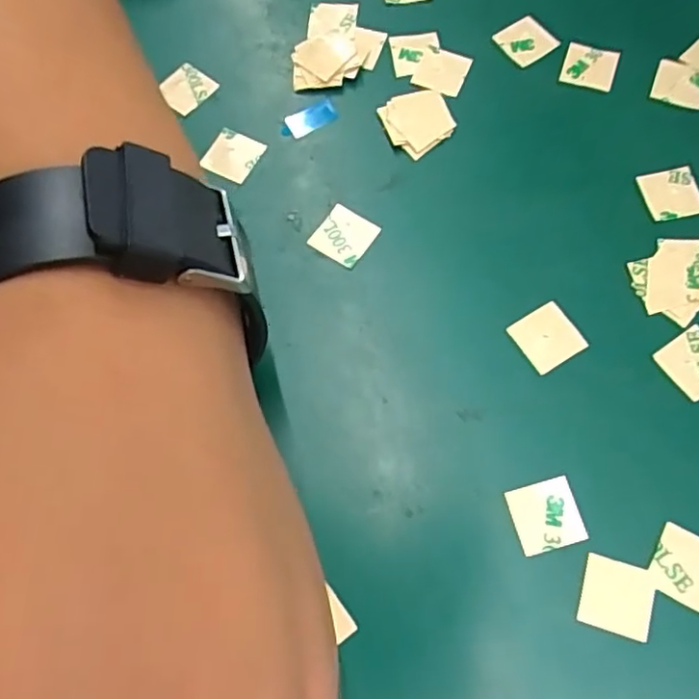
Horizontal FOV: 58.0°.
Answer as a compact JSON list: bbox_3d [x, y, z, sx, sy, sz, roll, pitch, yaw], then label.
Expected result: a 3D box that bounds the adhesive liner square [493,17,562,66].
[{"bbox_3d":[0.055,-0.096,0.197,0.015,0.004,0.014,-33,80,-6],"label":"adhesive liner square"}]

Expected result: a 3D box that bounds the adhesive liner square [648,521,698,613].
[{"bbox_3d":[0.077,0.050,0.144,0.015,0.004,0.015,28,75,12],"label":"adhesive liner square"}]

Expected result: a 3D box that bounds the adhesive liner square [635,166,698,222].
[{"bbox_3d":[0.091,-0.044,0.176,0.016,0.004,0.015,-13,70,-2],"label":"adhesive liner square"}]

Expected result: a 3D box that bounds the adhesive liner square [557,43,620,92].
[{"bbox_3d":[0.073,-0.086,0.192,0.016,0.004,0.014,19,72,9],"label":"adhesive liner square"}]

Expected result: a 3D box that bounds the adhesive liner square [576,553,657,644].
[{"bbox_3d":[0.061,0.056,0.143,0.016,0.004,0.015,16,72,9],"label":"adhesive liner square"}]

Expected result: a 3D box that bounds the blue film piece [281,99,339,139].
[{"bbox_3d":[-0.012,-0.070,0.191,0.017,0.004,0.008,-26,84,-8],"label":"blue film piece"}]

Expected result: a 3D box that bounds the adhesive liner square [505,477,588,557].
[{"bbox_3d":[0.047,0.039,0.149,0.015,0.004,0.015,-16,73,-1],"label":"adhesive liner square"}]

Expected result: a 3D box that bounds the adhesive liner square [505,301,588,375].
[{"bbox_3d":[0.051,-0.003,0.163,0.015,0.004,0.015,-30,72,-8],"label":"adhesive liner square"}]

